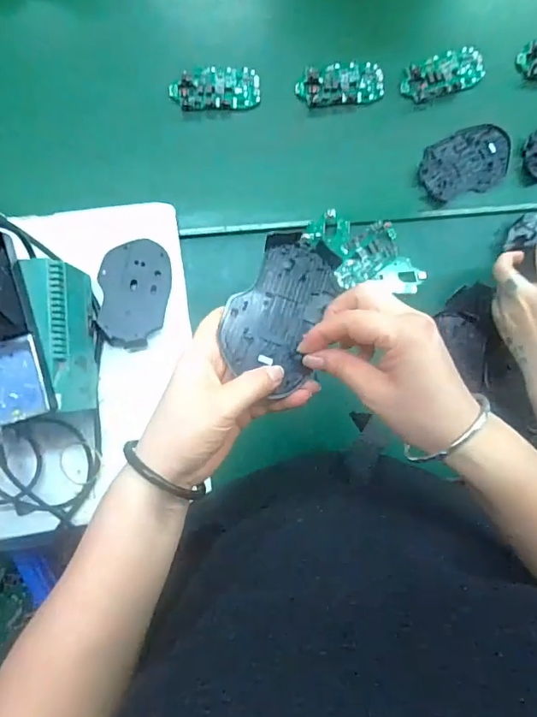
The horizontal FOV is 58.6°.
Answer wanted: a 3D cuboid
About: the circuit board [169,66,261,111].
[{"bbox_3d":[-0.059,-0.303,0.533,0.097,0.007,0.047,-5,90,-4],"label":"circuit board"}]

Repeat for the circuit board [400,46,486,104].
[{"bbox_3d":[0.201,-0.327,0.551,0.102,0.006,0.046,-20,91,-4],"label":"circuit board"}]

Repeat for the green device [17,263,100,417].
[{"bbox_3d":[-0.199,-0.019,0.470,0.035,0.096,0.136,-4,90,-4],"label":"green device"}]

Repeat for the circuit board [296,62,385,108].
[{"bbox_3d":[0.082,-0.312,0.545,0.098,0.009,0.045,-8,90,-4],"label":"circuit board"}]

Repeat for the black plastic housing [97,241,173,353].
[{"bbox_3d":[-0.142,-0.068,0.511,0.071,0.024,0.114,0,90,-4],"label":"black plastic housing"}]

